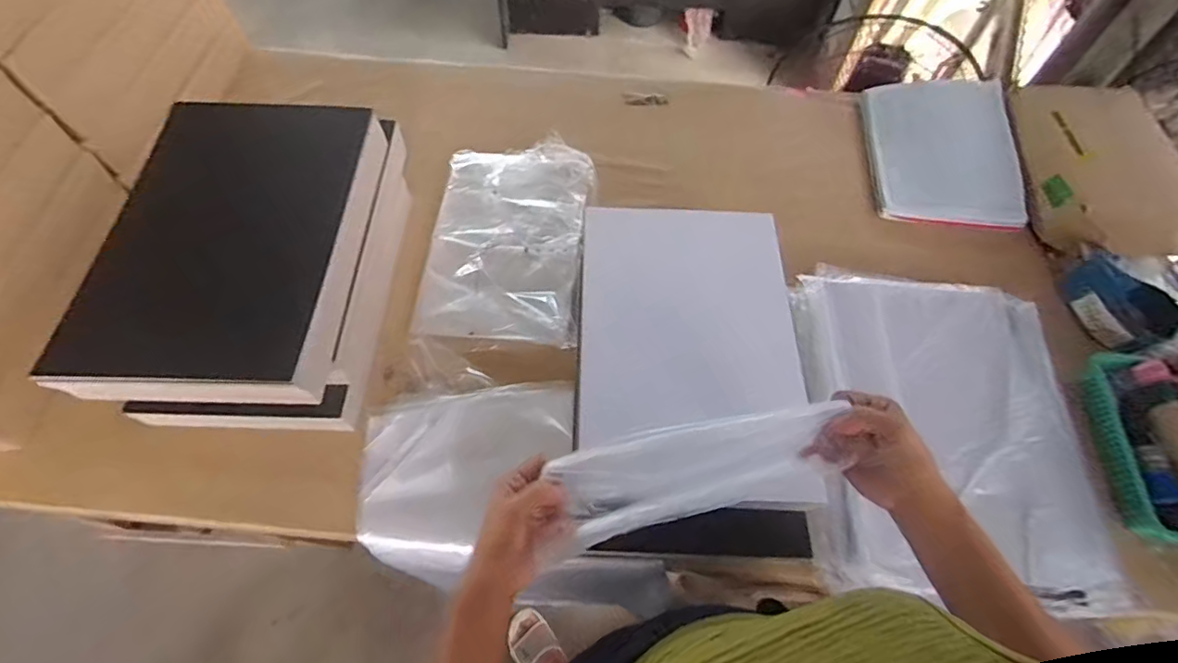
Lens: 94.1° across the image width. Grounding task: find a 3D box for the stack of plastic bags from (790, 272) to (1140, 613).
[{"bbox_3d":[0.436,0.105,0.673,0.340,0.036,0.404,7,62,2],"label":"stack of plastic bags"}]

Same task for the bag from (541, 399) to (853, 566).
[{"bbox_3d":[0.096,0.122,0.477,0.242,0.025,0.083,-11,85,-3],"label":"bag"}]

